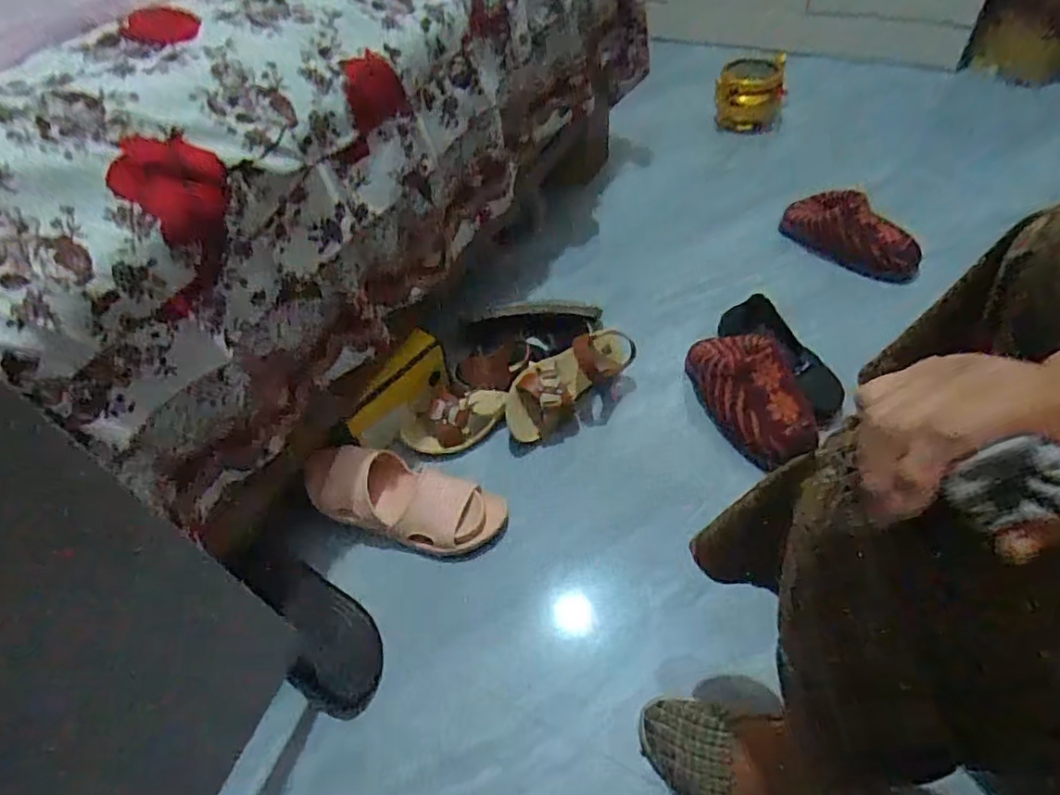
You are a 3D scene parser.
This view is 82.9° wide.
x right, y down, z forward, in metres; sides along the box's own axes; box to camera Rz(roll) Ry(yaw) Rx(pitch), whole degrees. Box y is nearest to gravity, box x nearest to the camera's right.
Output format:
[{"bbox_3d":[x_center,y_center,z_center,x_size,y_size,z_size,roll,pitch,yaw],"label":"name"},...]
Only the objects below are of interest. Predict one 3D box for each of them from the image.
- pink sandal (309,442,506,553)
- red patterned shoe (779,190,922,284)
[{"bbox_3d":[-0.156,0.127,0.771,0.243,0.076,0.103,8,52,12],"label":"pink sandal"},{"bbox_3d":[0.545,-0.277,1.018,0.234,0.090,0.087,32,59,13],"label":"red patterned shoe"}]

